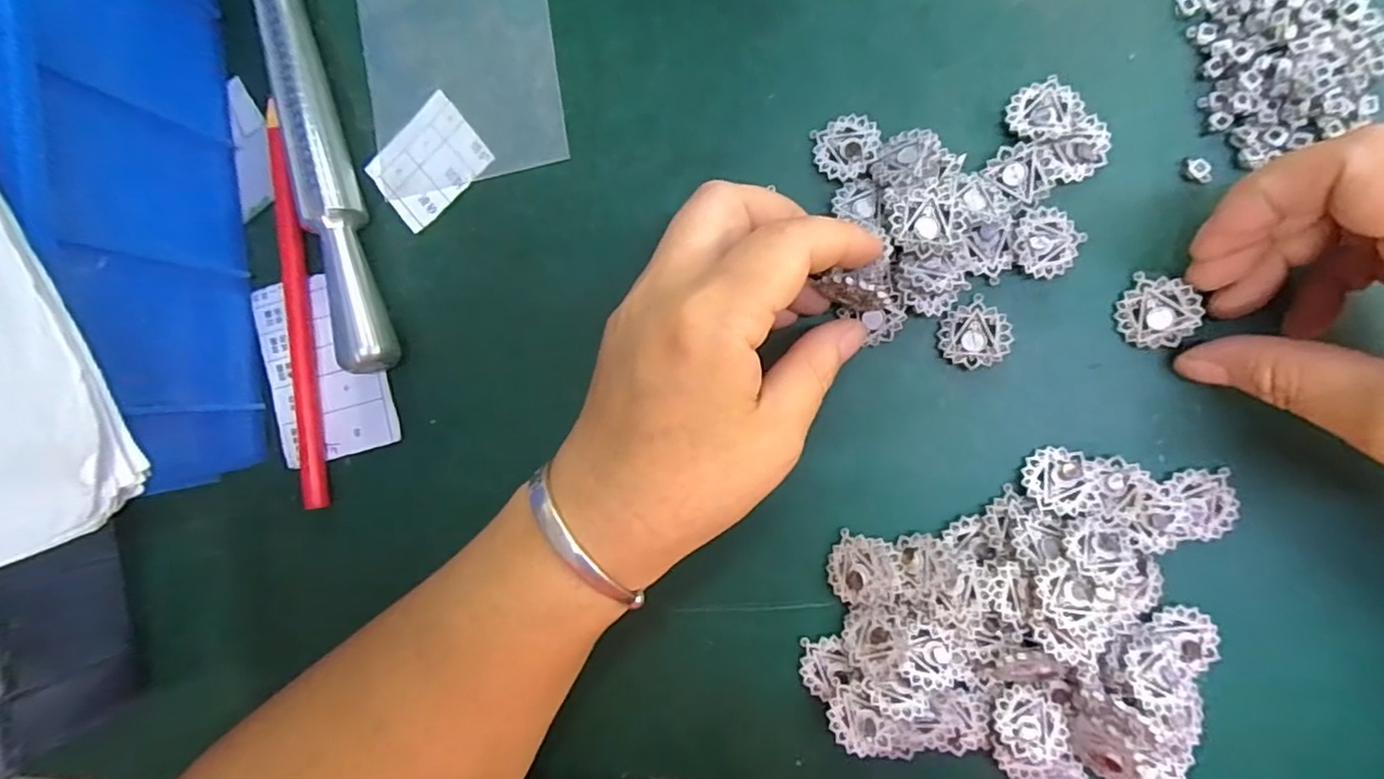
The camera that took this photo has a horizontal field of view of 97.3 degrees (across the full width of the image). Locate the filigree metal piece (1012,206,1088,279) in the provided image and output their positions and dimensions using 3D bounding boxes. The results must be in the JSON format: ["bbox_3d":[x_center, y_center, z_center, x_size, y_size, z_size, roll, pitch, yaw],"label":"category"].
[{"bbox_3d":[0.122,-0.050,0.210,0.021,0.005,0.022,0,91,9],"label":"filigree metal piece"}]

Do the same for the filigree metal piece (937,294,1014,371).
[{"bbox_3d":[0.099,-0.019,0.214,0.023,0.006,0.021,0,91,9],"label":"filigree metal piece"}]

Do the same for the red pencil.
[{"bbox_3d":[-0.161,-0.031,0.250,0.010,0.014,0.159,-4,90,9],"label":"red pencil"}]

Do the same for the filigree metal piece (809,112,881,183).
[{"bbox_3d":[0.056,-0.088,0.221,0.022,0.005,0.022,0,91,9],"label":"filigree metal piece"}]

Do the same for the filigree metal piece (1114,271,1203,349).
[{"bbox_3d":[0.156,-0.026,0.204,0.022,0.004,0.022,19,98,26],"label":"filigree metal piece"}]

